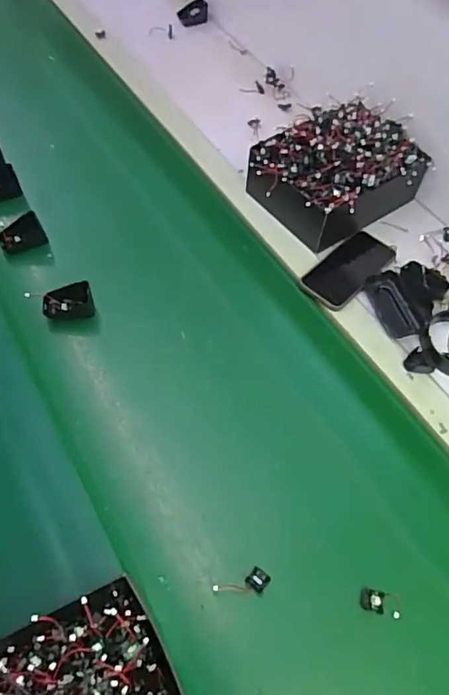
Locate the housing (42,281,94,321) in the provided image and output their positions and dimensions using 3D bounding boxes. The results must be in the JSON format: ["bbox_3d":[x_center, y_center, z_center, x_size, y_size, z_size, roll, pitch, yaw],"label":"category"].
[{"bbox_3d":[-0.219,-0.062,0.716,0.067,0.029,0.040,-13,59,-11],"label":"housing"}]

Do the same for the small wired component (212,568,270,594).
[{"bbox_3d":[0.019,0.242,0.535,0.059,0.013,0.025,3,58,-1],"label":"small wired component"}]

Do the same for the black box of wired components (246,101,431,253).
[{"bbox_3d":[0.174,-0.280,0.811,0.246,0.095,0.200,-33,63,-21],"label":"black box of wired components"}]

